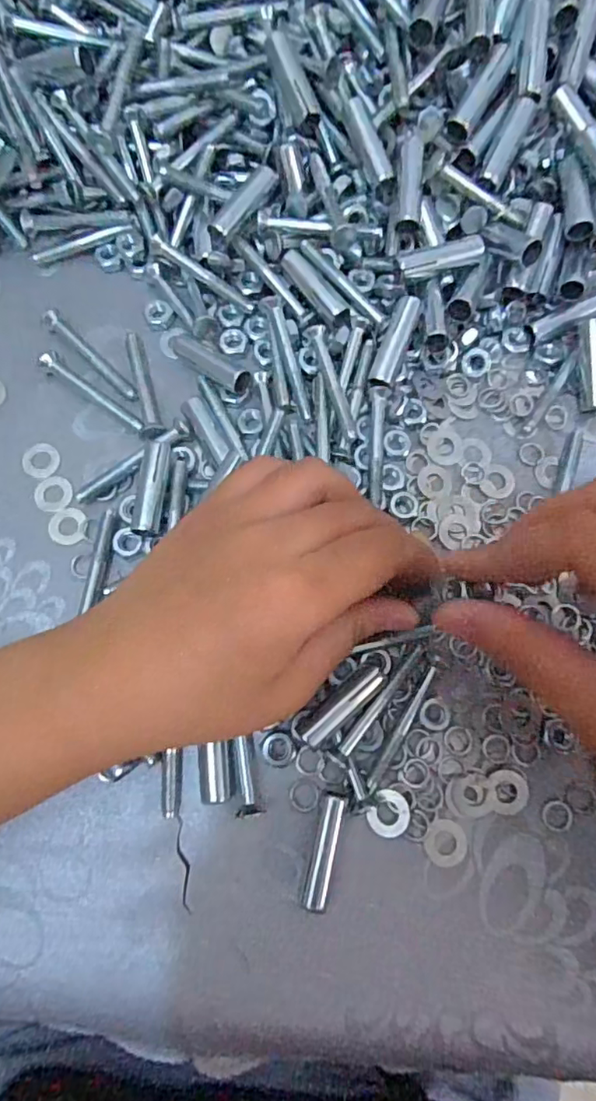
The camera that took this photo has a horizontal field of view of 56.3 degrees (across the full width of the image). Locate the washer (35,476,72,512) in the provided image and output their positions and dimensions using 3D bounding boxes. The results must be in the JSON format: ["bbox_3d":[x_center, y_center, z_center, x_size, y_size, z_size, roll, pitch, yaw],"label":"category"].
[{"bbox_3d":[-0.108,-0.025,0.244,0.017,0.004,0.016,0,75,-1],"label":"washer"}]

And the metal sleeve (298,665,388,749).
[{"bbox_3d":[0.017,0.059,0.213,0.038,0.015,0.011,-39,79,-10],"label":"metal sleeve"}]

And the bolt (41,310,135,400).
[{"bbox_3d":[-0.096,-0.089,0.256,0.008,0.006,0.060,-43,80,-11],"label":"bolt"}]

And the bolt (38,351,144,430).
[{"bbox_3d":[-0.093,-0.070,0.250,0.058,0.007,0.010,39,78,8],"label":"bolt"}]

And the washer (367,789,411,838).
[{"bbox_3d":[0.035,0.100,0.209,0.015,0.004,0.016,0,75,-1],"label":"washer"}]

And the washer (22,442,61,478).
[{"bbox_3d":[-0.115,-0.041,0.248,0.016,0.004,0.017,0,75,-1],"label":"washer"}]

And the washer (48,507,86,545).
[{"bbox_3d":[-0.099,-0.011,0.238,0.015,0.004,0.017,-6,75,-3],"label":"washer"}]

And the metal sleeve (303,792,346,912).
[{"bbox_3d":[0.010,0.110,0.207,0.008,0.010,0.039,13,75,2],"label":"metal sleeve"}]

